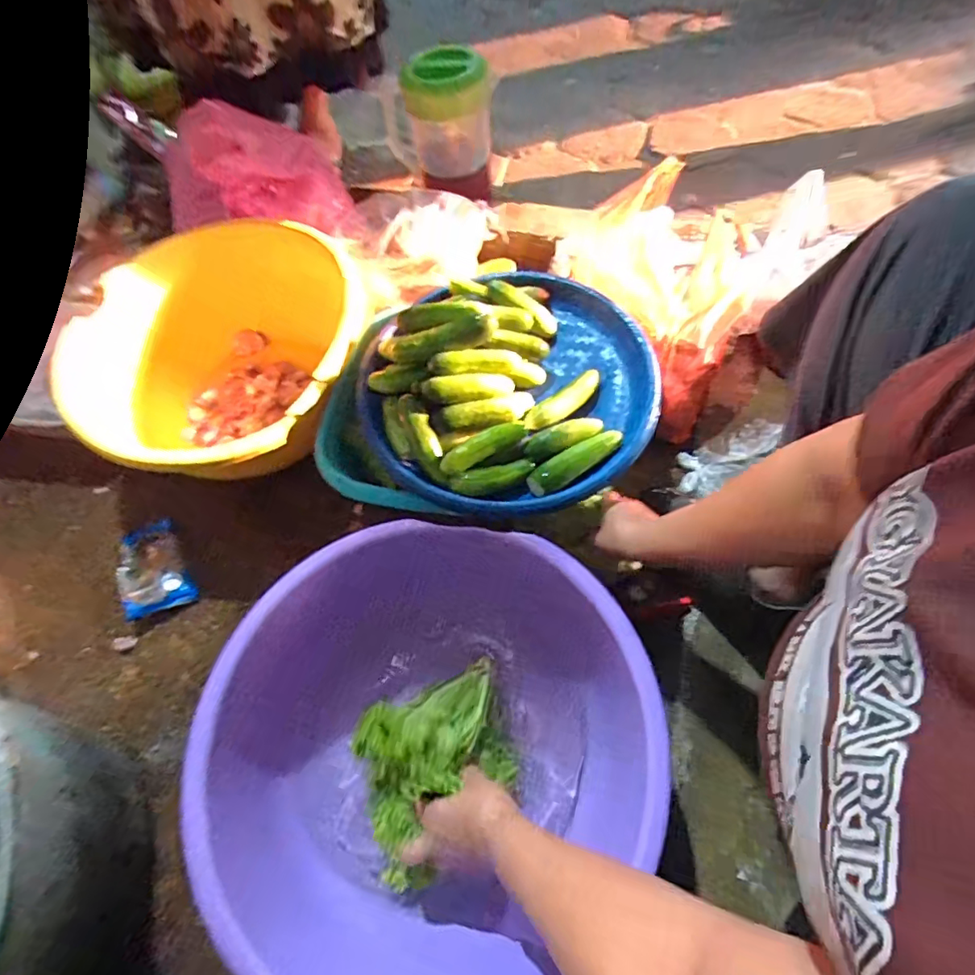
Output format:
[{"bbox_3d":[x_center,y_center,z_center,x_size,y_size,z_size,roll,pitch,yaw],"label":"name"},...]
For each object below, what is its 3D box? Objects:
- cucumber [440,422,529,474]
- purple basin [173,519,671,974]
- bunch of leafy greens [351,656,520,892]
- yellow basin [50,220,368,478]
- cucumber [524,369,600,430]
[{"bbox_3d":[-0.005,-0.051,0.621,0.108,0.028,0.031,-24,64,-9],"label":"cucumber"},{"bbox_3d":[-0.074,0.248,0.557,0.377,0.178,0.413,-2,63,3],"label":"purple basin"},{"bbox_3d":[-0.051,0.290,0.544,0.164,0.101,0.170,-20,63,-6],"label":"bunch of leafy greens"},{"bbox_3d":[-0.366,-0.168,0.786,0.380,0.209,0.389,-2,63,3],"label":"yellow basin"},{"bbox_3d":[0.096,-0.109,0.660,0.112,0.031,0.024,-32,65,-12],"label":"cucumber"}]

